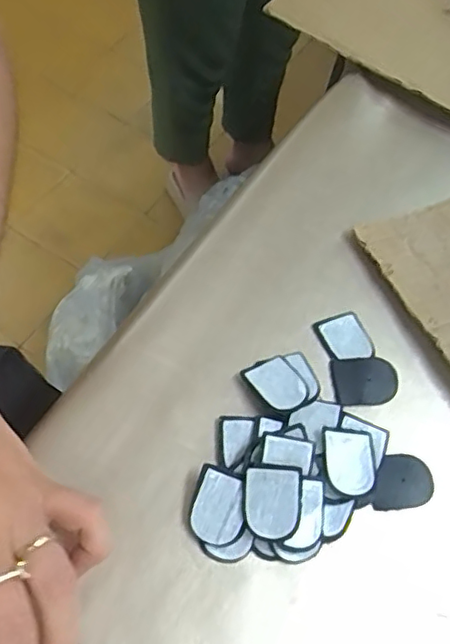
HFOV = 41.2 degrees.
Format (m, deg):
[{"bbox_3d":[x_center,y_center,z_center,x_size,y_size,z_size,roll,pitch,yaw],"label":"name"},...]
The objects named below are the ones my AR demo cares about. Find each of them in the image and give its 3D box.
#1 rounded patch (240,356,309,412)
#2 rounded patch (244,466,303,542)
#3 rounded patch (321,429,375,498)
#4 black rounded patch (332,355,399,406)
[{"bbox_3d":[0.028,0.032,0.314,0.026,0.004,0.033,-26,54,-24],"label":"rounded patch"},{"bbox_3d":[0.022,0.083,0.275,0.026,0.004,0.032,1,73,8],"label":"rounded patch"},{"bbox_3d":[0.061,0.068,0.292,0.026,0.007,0.033,1,55,-3],"label":"rounded patch"},{"bbox_3d":[0.077,0.033,0.326,0.035,0.006,0.027,-3,56,-5],"label":"black rounded patch"}]

